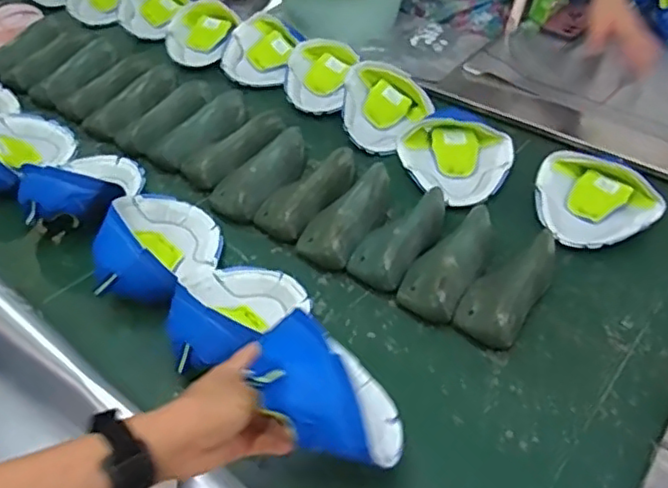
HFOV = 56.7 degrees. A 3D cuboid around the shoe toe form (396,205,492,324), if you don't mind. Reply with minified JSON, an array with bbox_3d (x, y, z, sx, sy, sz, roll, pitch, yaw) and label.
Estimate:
[{"bbox_3d":[0.157,0.019,0.822,0.079,0.055,0.186,24,50,24],"label":"shoe toe form"}]

